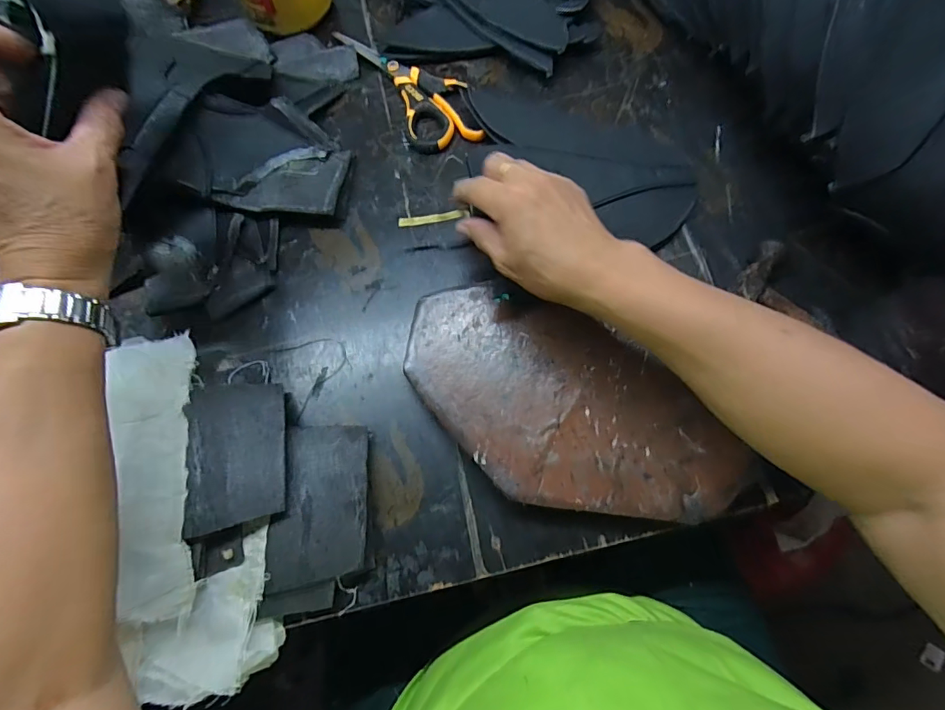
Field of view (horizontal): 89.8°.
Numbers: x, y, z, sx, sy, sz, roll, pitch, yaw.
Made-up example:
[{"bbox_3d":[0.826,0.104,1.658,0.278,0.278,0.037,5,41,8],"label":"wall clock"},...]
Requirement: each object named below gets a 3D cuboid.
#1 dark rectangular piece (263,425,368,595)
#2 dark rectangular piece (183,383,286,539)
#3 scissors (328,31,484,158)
[{"bbox_3d":[-0.107,0.104,0.337,0.062,0.010,0.109,2,67,-9],"label":"dark rectangular piece"},{"bbox_3d":[-0.164,0.066,0.330,0.061,0.008,0.103,-2,57,-22],"label":"dark rectangular piece"},{"bbox_3d":[-0.062,-0.277,0.476,0.073,0.009,0.191,-30,73,-7],"label":"scissors"}]

